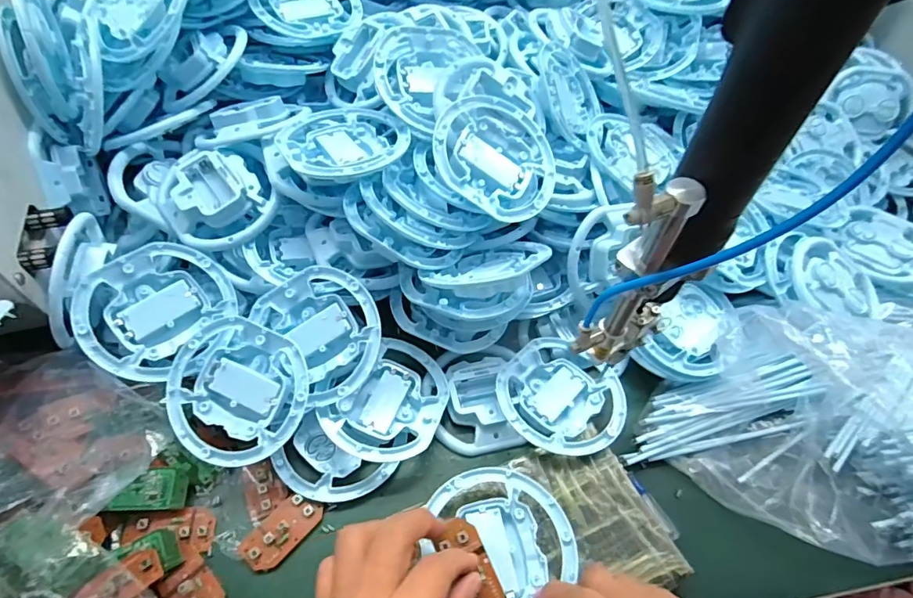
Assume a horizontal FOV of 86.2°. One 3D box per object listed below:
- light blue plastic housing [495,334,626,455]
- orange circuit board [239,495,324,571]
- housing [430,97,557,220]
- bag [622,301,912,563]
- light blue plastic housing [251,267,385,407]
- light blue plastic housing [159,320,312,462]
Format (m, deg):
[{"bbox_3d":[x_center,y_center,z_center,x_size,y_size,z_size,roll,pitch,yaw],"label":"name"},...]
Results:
[{"bbox_3d":[0.089,0.080,0.409,0.099,0.025,0.103,2,56,-3],"label":"light blue plastic housing"},{"bbox_3d":[-0.126,0.167,0.352,0.028,0.005,0.056,38,62,19],"label":"orange circuit board"},{"bbox_3d":[0.032,-0.114,0.394,0.105,0.014,0.095,41,65,-9],"label":"housing"},{"bbox_3d":[0.351,0.088,0.391,0.409,0.052,0.203,-6,57,-8],"label":"bag"},{"bbox_3d":[-0.100,0.022,0.381,0.082,0.023,0.103,-39,79,5],"label":"light blue plastic housing"},{"bbox_3d":[-0.165,0.065,0.361,0.113,0.016,0.097,24,83,10],"label":"light blue plastic housing"}]

